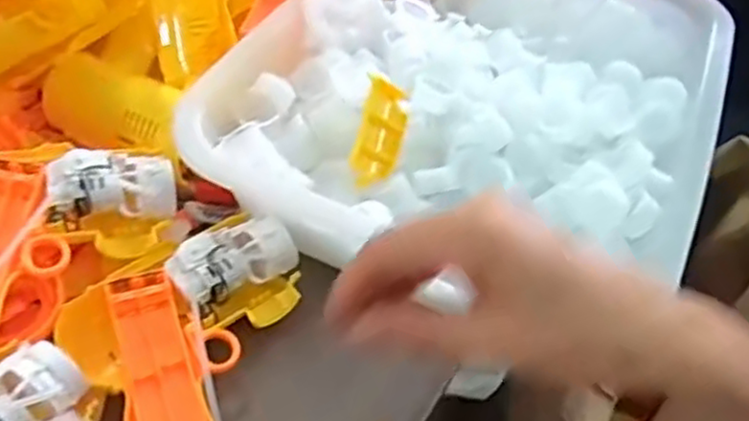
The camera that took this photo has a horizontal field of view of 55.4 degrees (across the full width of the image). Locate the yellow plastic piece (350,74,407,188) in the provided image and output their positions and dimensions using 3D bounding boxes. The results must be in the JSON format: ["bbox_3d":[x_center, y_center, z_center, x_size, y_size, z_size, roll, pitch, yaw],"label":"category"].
[{"bbox_3d":[0.004,-0.049,0.452,0.028,0.022,0.068,12,79,4],"label":"yellow plastic piece"}]

